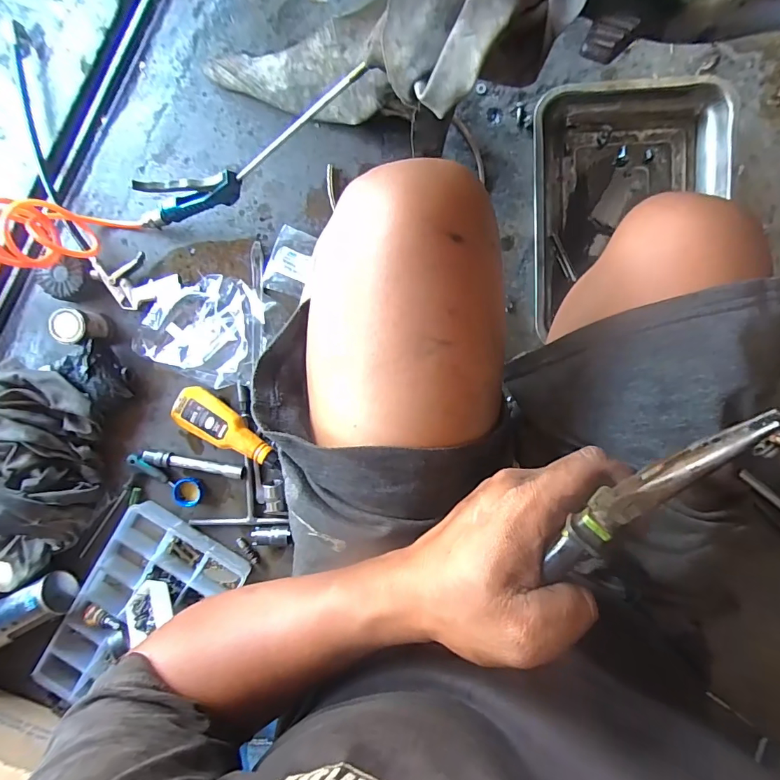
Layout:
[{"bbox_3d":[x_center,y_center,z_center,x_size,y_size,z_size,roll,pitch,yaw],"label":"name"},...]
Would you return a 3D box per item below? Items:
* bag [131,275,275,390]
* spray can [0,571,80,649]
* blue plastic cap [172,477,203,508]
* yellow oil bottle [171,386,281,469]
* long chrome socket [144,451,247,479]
[{"bbox_3d":[-0.274,-0.086,0.626,0.194,0.042,0.149,5,94,3],"label":"bag"},{"bbox_3d":[-0.556,0.335,0.629,0.205,0.062,0.062,-29,91,5],"label":"spray can"},{"bbox_3d":[-0.300,0.150,0.641,0.042,0.020,0.035,39,95,1],"label":"blue plastic cap"},{"bbox_3d":[-0.229,0.057,0.626,0.167,0.036,0.063,29,95,2],"label":"yellow oil bottle"},{"bbox_3d":[-0.286,0.112,0.637,0.146,0.023,0.019,11,94,3],"label":"long chrome socket"}]

